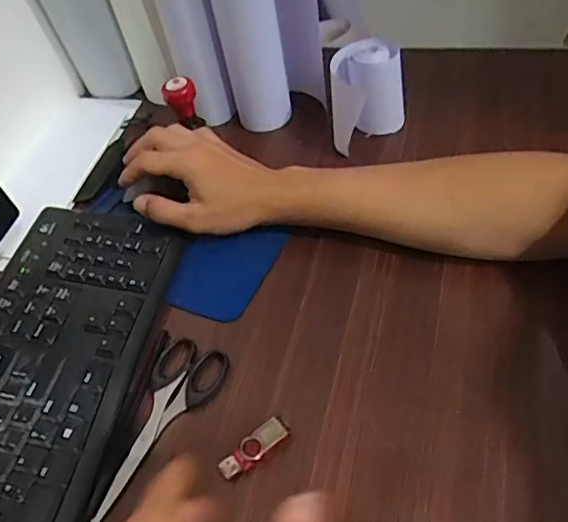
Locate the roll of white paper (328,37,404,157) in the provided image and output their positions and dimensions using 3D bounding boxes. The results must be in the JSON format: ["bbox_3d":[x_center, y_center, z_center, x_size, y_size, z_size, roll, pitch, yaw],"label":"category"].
[{"bbox_3d":[0.087,-0.168,0.584,0.075,0.099,0.071,-5,49,6],"label":"roll of white paper"}]

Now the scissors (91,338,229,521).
[{"bbox_3d":[-0.094,0.125,0.418,0.055,0.011,0.149,18,54,15],"label":"scissors"}]

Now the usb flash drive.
[{"bbox_3d":[-0.021,0.130,0.393,0.053,0.006,0.017,-35,59,-24],"label":"usb flash drive"}]

